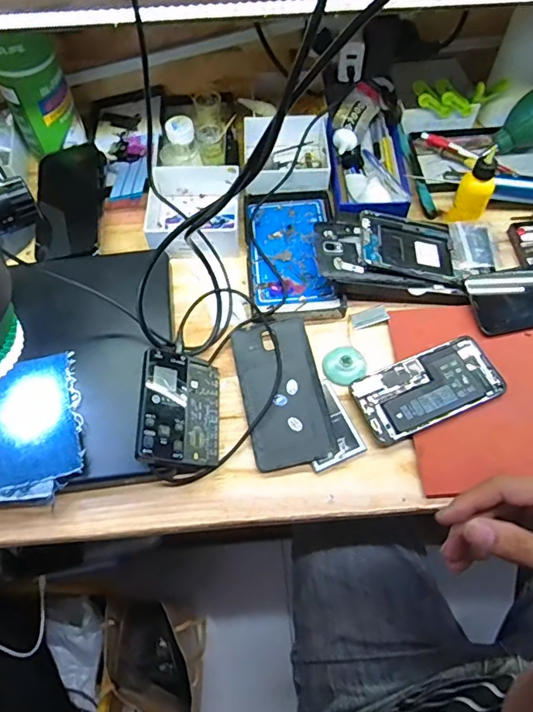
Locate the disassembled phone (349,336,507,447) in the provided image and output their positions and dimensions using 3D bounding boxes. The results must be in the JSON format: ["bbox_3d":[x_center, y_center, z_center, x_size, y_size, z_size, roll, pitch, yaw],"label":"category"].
[{"bbox_3d":[0.156,0.031,0.481,0.138,0.008,0.068,-21,63,-10],"label":"disassembled phone"}]

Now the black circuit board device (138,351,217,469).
[{"bbox_3d":[-0.080,0.048,0.457,0.076,0.010,0.109,16,58,-31],"label":"black circuit board device"}]

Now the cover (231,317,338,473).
[{"bbox_3d":[0.016,0.032,0.482,0.076,0.011,0.145,-12,62,-5],"label":"cover"}]

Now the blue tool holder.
[{"bbox_3d":[0.124,-0.229,0.617,0.100,0.050,0.186,-4,62,-1],"label":"blue tool holder"}]

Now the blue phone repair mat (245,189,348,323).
[{"bbox_3d":[0.032,-0.116,0.563,0.102,0.018,0.181,-5,62,-2],"label":"blue phone repair mat"}]

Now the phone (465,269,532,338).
[{"bbox_3d":[0.284,-0.065,0.520,0.138,0.012,0.071,-9,62,-4],"label":"phone"}]

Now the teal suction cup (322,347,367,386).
[{"bbox_3d":[0.078,0.010,0.502,0.039,0.018,0.041,0,62,1],"label":"teal suction cup"}]

